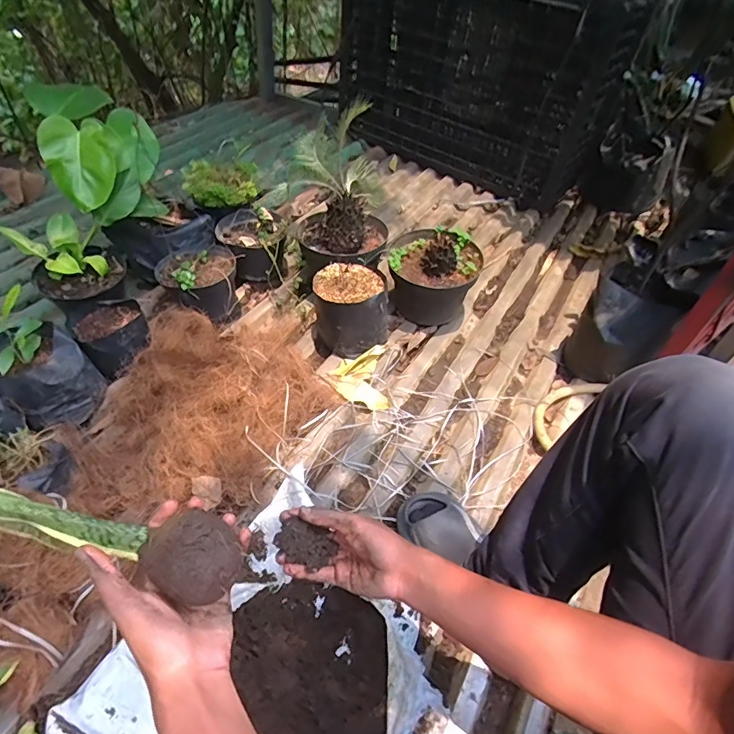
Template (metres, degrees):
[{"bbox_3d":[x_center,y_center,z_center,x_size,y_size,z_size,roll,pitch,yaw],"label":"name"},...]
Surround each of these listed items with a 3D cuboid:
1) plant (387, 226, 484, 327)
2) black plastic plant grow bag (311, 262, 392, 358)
[{"bbox_3d":[0.156,-0.221,1.099,0.211,0.197,0.204,13,47,2],"label":"plant"},{"bbox_3d":[-0.030,-0.120,1.001,0.171,0.151,0.146,4,48,-6],"label":"black plastic plant grow bag"}]

